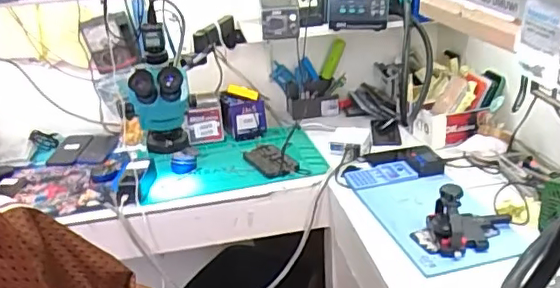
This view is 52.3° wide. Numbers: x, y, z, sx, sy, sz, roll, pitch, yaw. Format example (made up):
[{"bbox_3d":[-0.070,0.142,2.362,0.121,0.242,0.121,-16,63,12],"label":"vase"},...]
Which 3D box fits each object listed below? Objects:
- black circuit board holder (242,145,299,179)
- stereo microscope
[{"bbox_3d":[-0.018,0.041,1.410,0.094,0.008,0.177,-16,27,-25],"label":"black circuit board holder"},{"bbox_3d":[-0.259,-0.097,1.190,0.128,0.267,0.188,-12,26,-17],"label":"stereo microscope"}]

